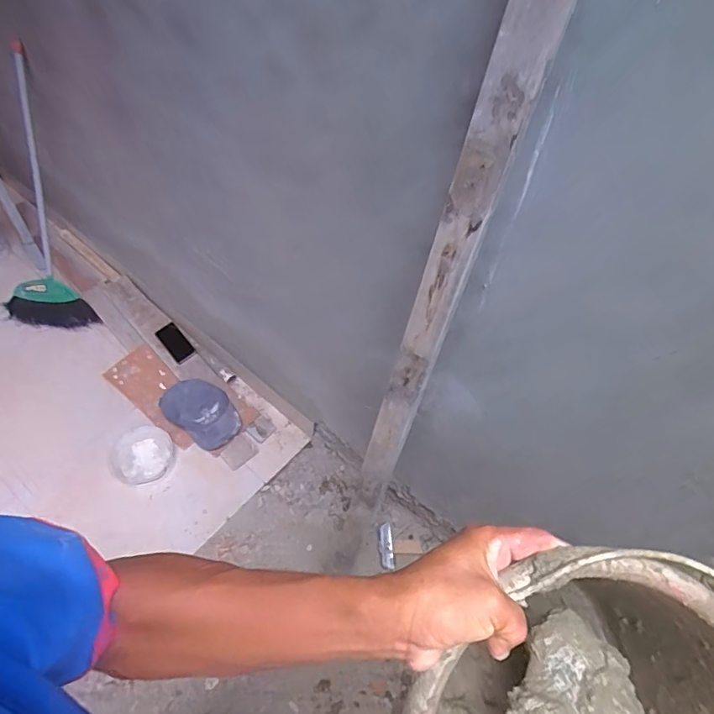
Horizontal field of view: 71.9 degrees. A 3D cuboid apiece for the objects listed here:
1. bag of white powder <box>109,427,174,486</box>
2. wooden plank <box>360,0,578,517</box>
[{"bbox_3d":[-0.661,0.306,1.519,0.183,0.046,0.196,-29,61,-23],"label":"bag of white powder"},{"bbox_3d":[0.104,-0.052,0.672,0.056,0.893,0.025,19,41,6],"label":"wooden plank"}]

